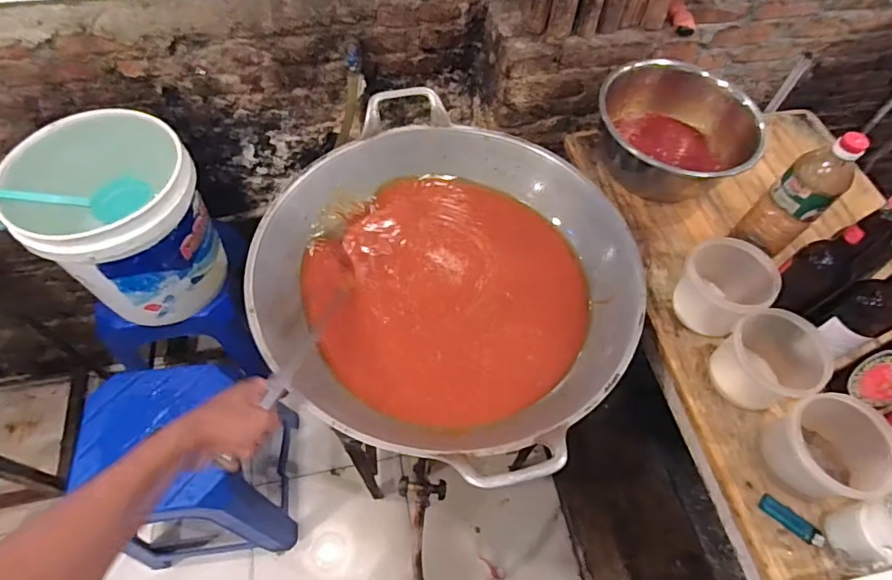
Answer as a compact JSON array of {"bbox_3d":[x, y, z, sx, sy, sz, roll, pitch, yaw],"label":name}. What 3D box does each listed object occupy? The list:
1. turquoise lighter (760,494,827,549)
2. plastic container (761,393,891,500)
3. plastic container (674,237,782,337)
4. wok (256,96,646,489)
[{"bbox_3d":[0.449,0.302,0.670,0.082,0.013,0.026,34,63,16],"label":"turquoise lighter"},{"bbox_3d":[0.490,0.210,0.672,0.124,0.099,0.124,-14,61,-11],"label":"plastic container"},{"bbox_3d":[0.425,-0.004,0.797,0.101,0.107,0.125,-36,67,-22],"label":"plastic container"},{"bbox_3d":[0.003,-0.023,0.817,0.560,0.172,0.554,27,61,13],"label":"wok"}]

